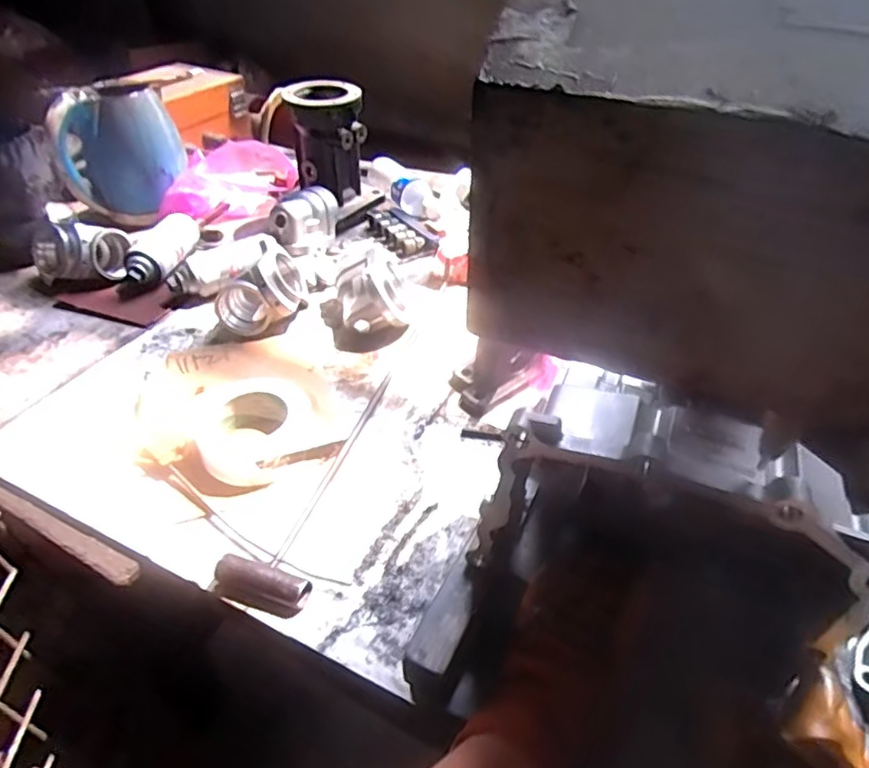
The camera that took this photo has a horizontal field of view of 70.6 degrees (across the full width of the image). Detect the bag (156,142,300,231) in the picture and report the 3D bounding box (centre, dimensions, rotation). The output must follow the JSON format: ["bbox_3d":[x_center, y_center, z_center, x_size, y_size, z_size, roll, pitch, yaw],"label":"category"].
[{"bbox_3d":[-0.372,-0.361,1.126,0.145,0.109,0.225,16,43,17],"label":"bag"}]

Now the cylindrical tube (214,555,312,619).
[{"bbox_3d":[-0.152,0.176,0.529,0.083,0.027,0.033,12,42,12],"label":"cylindrical tube"}]

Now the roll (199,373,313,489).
[{"bbox_3d":[-0.193,0.050,0.661,0.119,0.045,0.126,-3,41,-4],"label":"roll"}]

